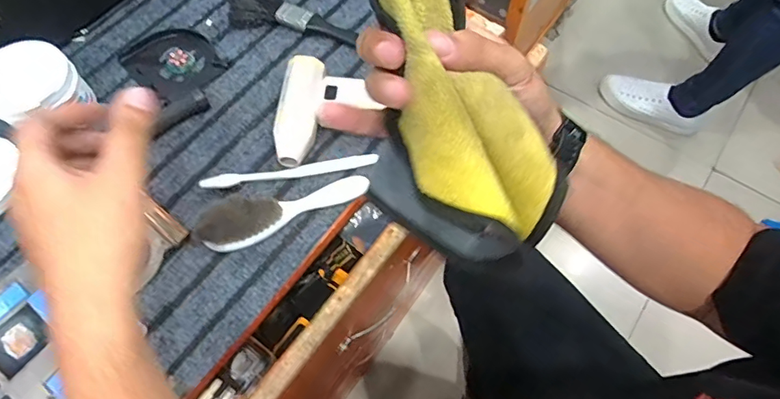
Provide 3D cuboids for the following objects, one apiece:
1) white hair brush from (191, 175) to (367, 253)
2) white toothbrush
[{"bbox_3d":[-0.091,0.005,0.412,0.143,0.029,0.036,-22,66,-11],"label":"white hair brush"},{"bbox_3d":[-0.088,-0.024,0.433,0.154,0.014,0.011,-9,64,-5],"label":"white toothbrush"}]

